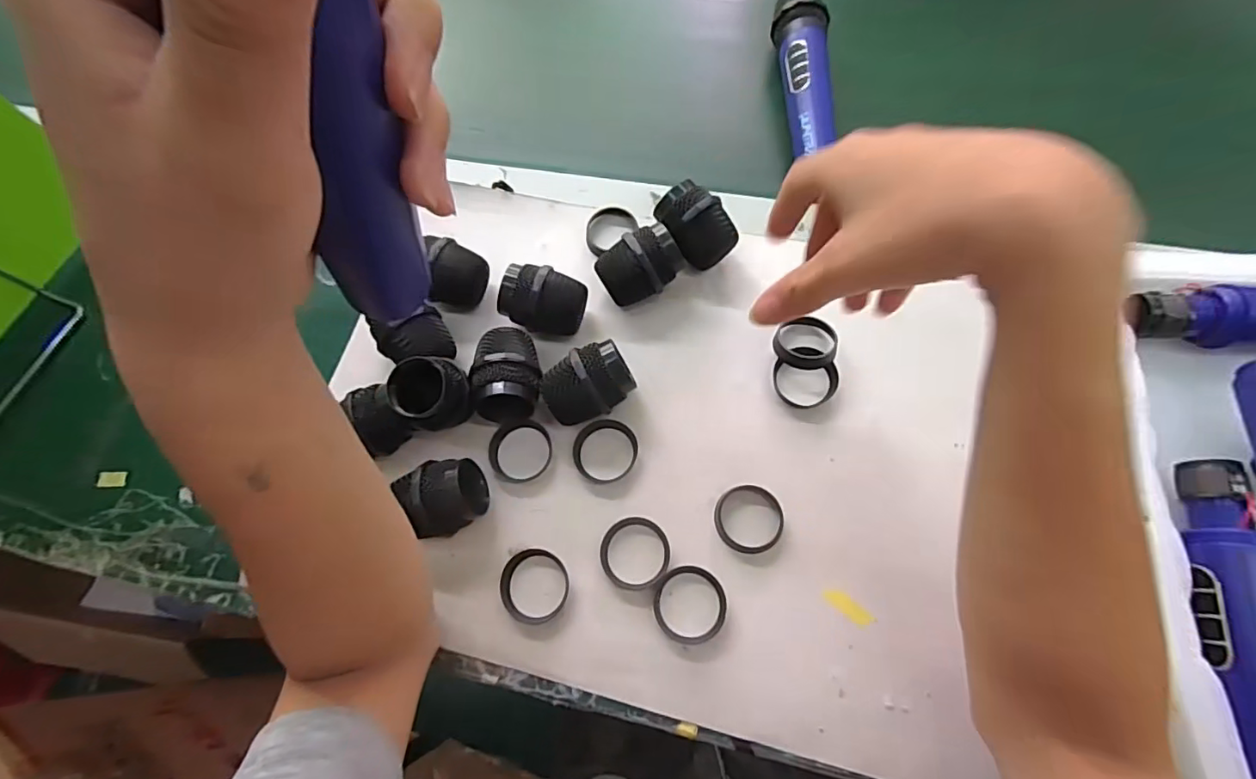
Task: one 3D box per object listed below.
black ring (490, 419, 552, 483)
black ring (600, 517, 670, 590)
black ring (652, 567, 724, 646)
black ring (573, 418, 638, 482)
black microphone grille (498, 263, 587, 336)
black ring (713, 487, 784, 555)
[{"bbox_3d":[-0.075,0.043,0.374,0.044,0.007,0.044,-1,68,4],"label":"black ring"},{"bbox_3d":[0.004,0.105,0.343,0.044,0.008,0.044,-1,68,4],"label":"black ring"},{"bbox_3d":[0.039,0.134,0.331,0.043,0.009,0.045,-1,68,4],"label":"black ring"},{"bbox_3d":[-0.016,0.042,0.367,0.045,0.008,0.042,-1,68,4],"label":"black ring"},{"bbox_3d":[-0.061,-0.064,0.387,0.055,0.042,0.042,12,70,9],"label":"black microphone grille"},{"bbox_3d":[0.079,0.084,0.346,0.044,0.010,0.042,-1,68,4],"label":"black ring"}]

